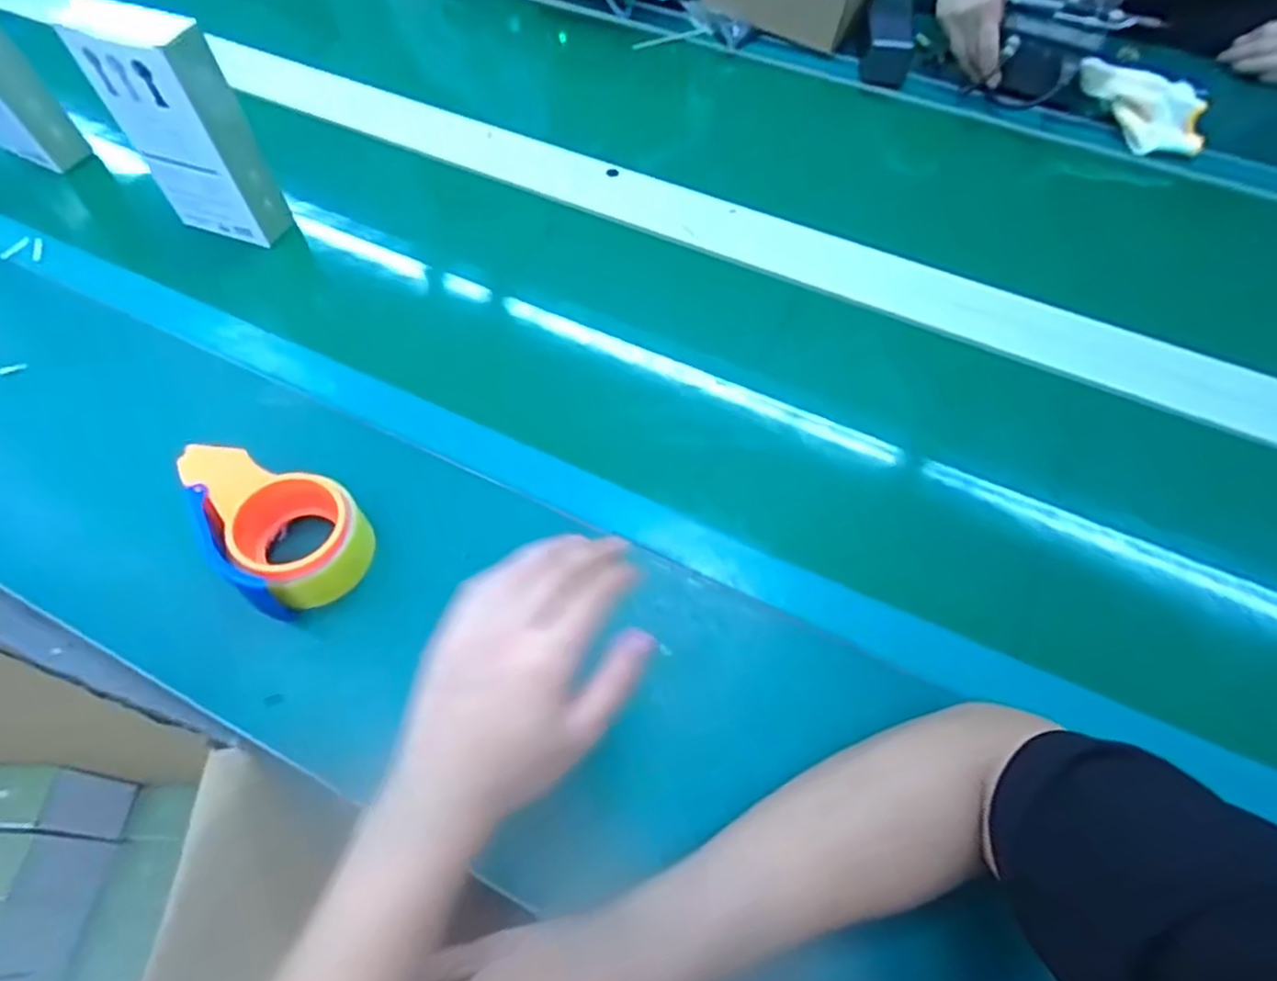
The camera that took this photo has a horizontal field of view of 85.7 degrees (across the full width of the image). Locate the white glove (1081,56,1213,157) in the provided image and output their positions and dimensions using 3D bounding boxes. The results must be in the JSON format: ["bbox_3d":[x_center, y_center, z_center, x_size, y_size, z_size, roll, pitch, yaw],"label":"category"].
[{"bbox_3d":[0.557,-0.425,0.766,0.157,0.052,0.065,41,66,6],"label":"white glove"}]

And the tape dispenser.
[{"bbox_3d":[-0.276,0.021,0.525,0.131,0.071,0.103,41,67,21],"label":"tape dispenser"}]

